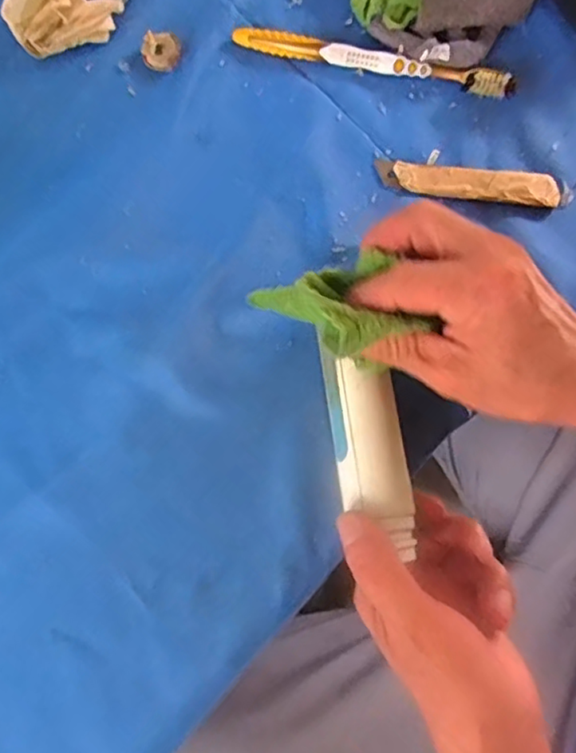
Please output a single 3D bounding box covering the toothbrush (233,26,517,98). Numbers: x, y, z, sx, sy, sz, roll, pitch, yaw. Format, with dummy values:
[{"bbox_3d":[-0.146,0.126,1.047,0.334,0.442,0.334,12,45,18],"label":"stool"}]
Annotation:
[{"bbox_3d":[0.054,-0.208,0.394,0.185,0.017,0.015,16,76,5],"label":"toothbrush"}]

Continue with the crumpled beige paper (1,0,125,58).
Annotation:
[{"bbox_3d":[-0.154,-0.242,0.404,0.077,0.026,0.044,-2,75,1],"label":"crumpled beige paper"}]

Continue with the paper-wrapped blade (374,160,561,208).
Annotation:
[{"bbox_3d":[0.109,-0.119,0.367,0.107,0.008,0.022,8,75,3],"label":"paper-wrapped blade"}]

